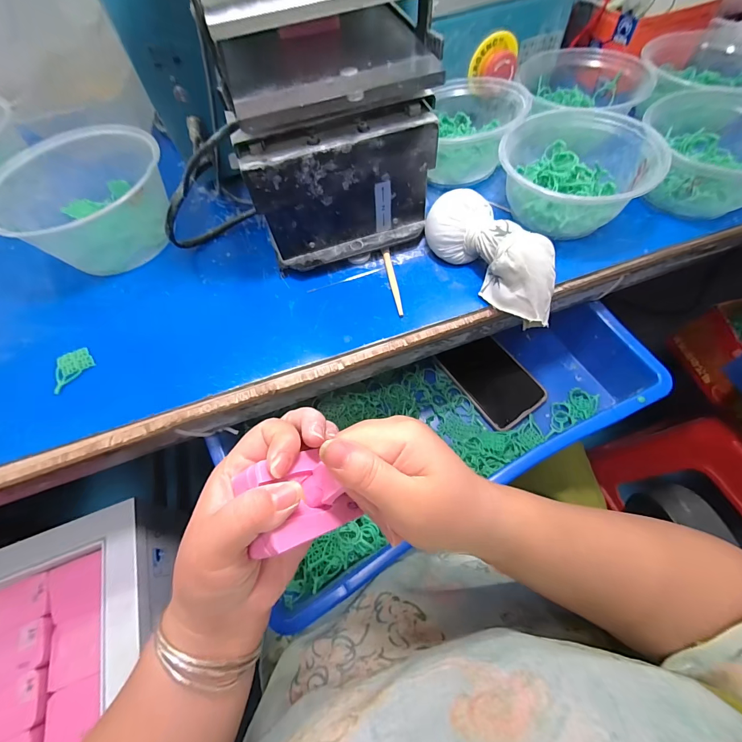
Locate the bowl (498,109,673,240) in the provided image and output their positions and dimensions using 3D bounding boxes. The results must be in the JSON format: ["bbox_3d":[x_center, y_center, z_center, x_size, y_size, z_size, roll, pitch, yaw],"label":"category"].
[{"bbox_3d":[0.190,-0.187,0.332,0.134,0.060,0.124,11,64,9],"label":"bowl"}]

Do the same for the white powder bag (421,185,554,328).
[{"bbox_3d":[0.110,-0.104,0.306,0.057,0.047,0.142,-36,66,-14],"label":"white powder bag"}]

